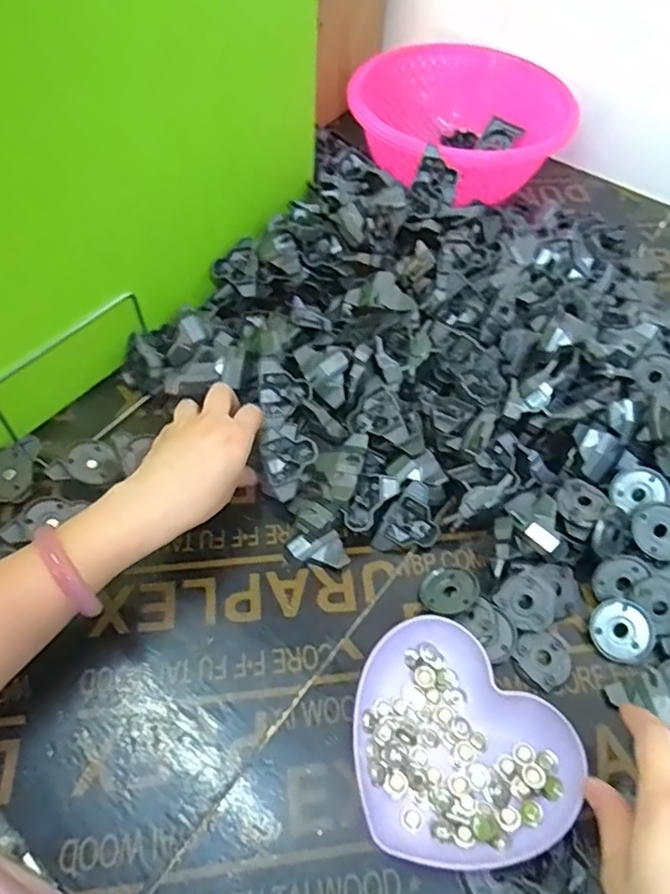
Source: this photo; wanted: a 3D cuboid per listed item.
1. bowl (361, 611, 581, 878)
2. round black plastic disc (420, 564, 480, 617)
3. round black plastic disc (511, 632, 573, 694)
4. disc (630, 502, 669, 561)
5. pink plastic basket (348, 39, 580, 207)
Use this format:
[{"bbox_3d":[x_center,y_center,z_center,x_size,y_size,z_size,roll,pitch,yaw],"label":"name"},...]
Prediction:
[{"bbox_3d":[0.076,0.196,0.386,0.144,0.026,0.132,1,56,-2],"label":"bowl"},{"bbox_3d":[0.087,0.109,0.453,0.042,0.006,0.042,-14,40,12],"label":"round black plastic disc"},{"bbox_3d":[0.152,0.153,0.431,0.041,0.004,0.039,1,56,-2],"label":"round black plastic disc"},{"bbox_3d":[0.256,0.066,0.465,0.045,0.006,0.044,37,83,16],"label":"disc"},{"bbox_3d":[0.146,-0.385,0.710,0.212,0.095,0.199,1,56,-2],"label":"pink plastic basket"}]

